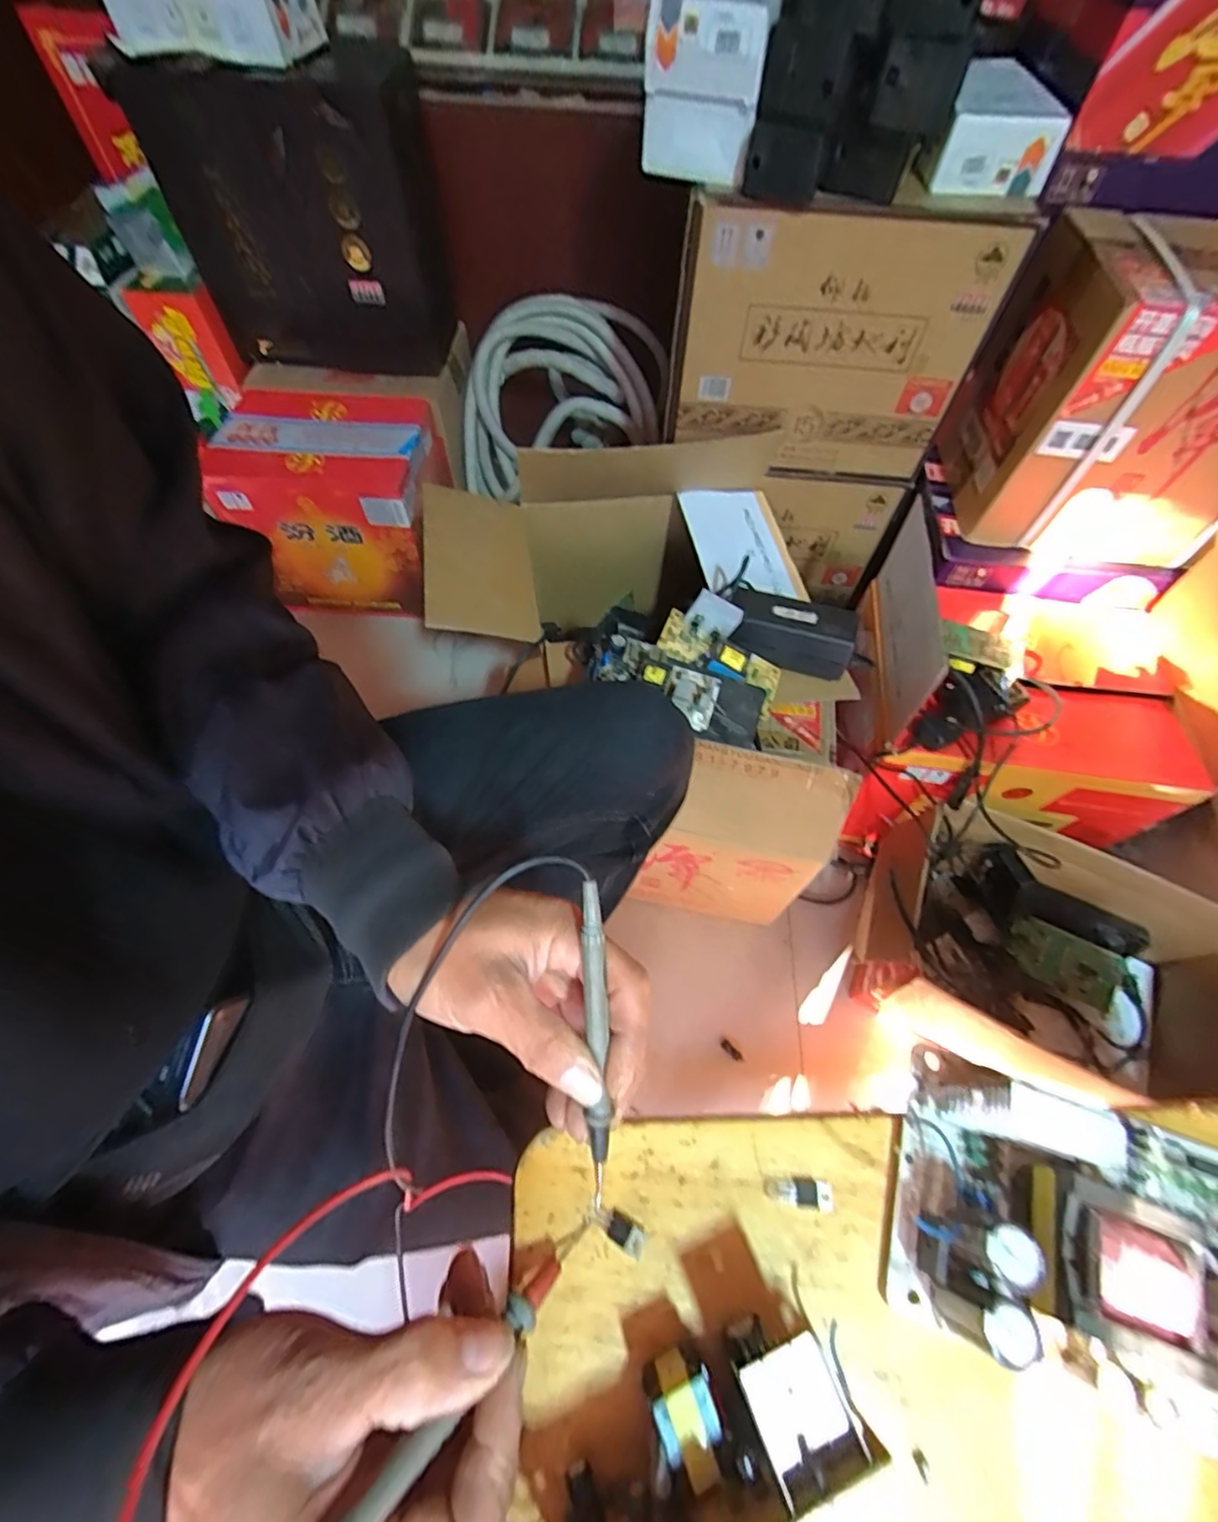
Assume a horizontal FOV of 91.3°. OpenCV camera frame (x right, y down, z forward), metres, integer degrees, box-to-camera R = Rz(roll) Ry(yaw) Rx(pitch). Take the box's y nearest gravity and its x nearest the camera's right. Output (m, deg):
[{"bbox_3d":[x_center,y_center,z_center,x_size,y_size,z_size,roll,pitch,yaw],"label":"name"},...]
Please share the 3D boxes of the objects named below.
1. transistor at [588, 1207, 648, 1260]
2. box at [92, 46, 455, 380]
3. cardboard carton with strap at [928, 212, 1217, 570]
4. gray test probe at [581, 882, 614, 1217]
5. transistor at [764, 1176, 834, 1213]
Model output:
[{"bbox_3d":[0.004,0.207,0.264,0.027,0.005,0.011,29,64,14],"label":"transistor"},{"bbox_3d":[-0.465,-0.841,0.949,0.384,0.371,0.165,12,61,5],"label":"box"},{"bbox_3d":[0.652,-0.440,0.741,0.352,0.289,0.229,12,61,5],"label":"cardboard carton with strap"},{"bbox_3d":[-0.006,0.127,0.266,0.009,0.010,0.146,-1,94,-2],"label":"gray test probe"},{"bbox_3d":[0.087,0.197,0.272,0.030,0.004,0.011,11,61,5],"label":"transistor"}]

